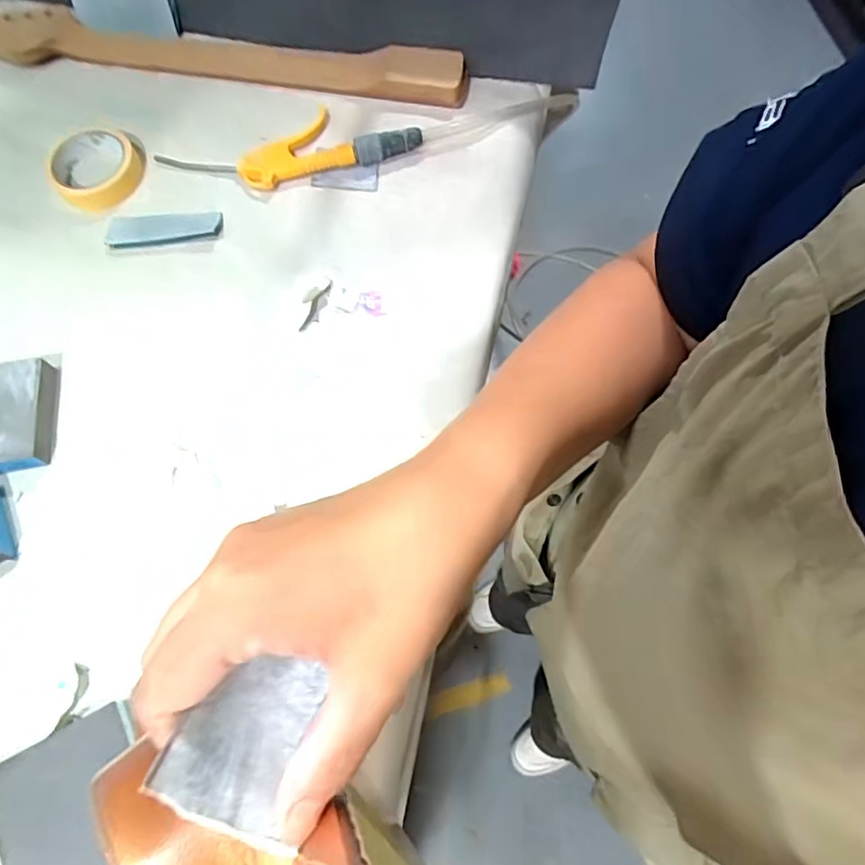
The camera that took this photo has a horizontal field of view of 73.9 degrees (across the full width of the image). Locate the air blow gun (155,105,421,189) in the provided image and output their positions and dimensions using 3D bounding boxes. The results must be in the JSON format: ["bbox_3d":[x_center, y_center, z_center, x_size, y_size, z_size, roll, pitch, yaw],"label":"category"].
[{"bbox_3d":[-0.155,-0.311,0.627,0.276,0.032,0.077,-15,67,-6],"label":"air blow gun"}]

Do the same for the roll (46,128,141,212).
[{"bbox_3d":[-0.365,-0.282,0.621,0.093,0.025,0.101,-12,67,-4],"label":"roll"}]

